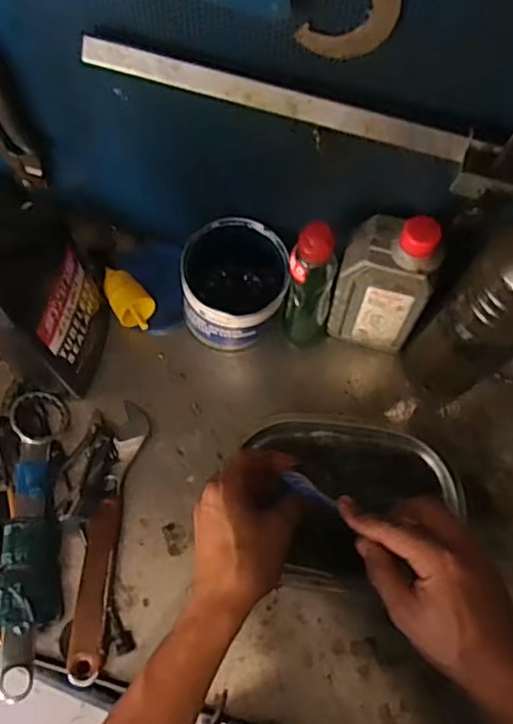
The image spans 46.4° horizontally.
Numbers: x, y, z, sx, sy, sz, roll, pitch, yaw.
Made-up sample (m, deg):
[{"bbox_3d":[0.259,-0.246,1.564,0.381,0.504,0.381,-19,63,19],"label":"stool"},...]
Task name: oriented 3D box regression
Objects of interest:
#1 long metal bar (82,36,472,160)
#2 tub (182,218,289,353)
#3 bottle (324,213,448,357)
[{"bbox_3d":[0.012,-0.182,0.415,0.271,0.016,0.009,16,25,2],"label":"long metal bar"},{"bbox_3d":[-0.020,-0.079,0.603,0.102,0.099,0.121,9,68,2],"label":"tub"},{"bbox_3d":[0.115,-0.068,0.548,0.085,0.174,0.048,20,69,7],"label":"bottle"}]

